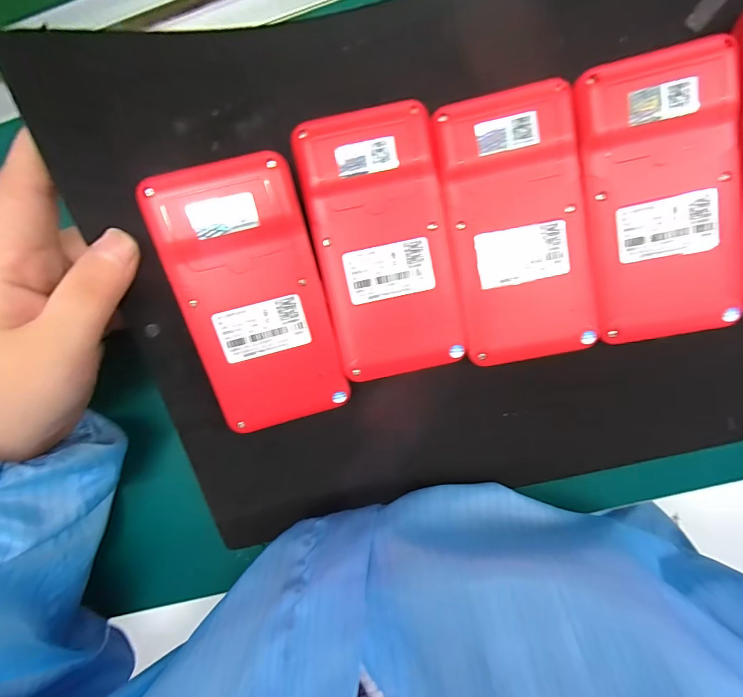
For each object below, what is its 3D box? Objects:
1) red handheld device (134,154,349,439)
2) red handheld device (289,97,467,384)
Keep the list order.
[{"bbox_3d":[-0.052,-0.019,0.175,0.059,0.024,0.115,-12,98,6],"label":"red handheld device"},{"bbox_3d":[0.006,-0.045,0.183,0.059,0.013,0.117,-11,98,5],"label":"red handheld device"}]

